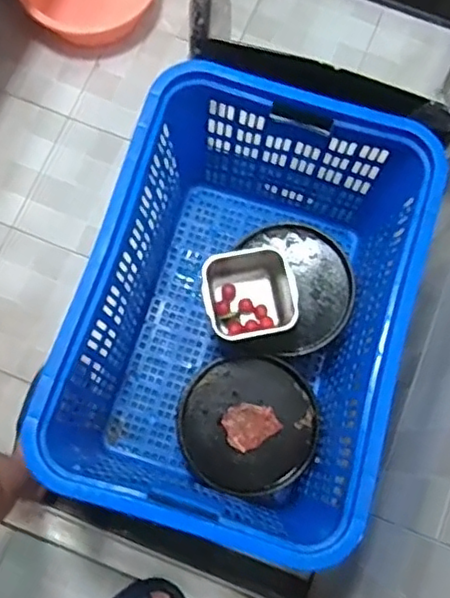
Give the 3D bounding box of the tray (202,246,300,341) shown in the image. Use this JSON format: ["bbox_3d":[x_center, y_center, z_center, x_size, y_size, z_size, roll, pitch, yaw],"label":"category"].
[{"bbox_3d":[0.039,-0.003,1.023,0.145,0.094,0.144,-12,76,-5],"label":"tray"}]

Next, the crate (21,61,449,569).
[{"bbox_3d":[0.027,0.028,1.018,0.446,0.344,0.642,17,76,2],"label":"crate"}]

